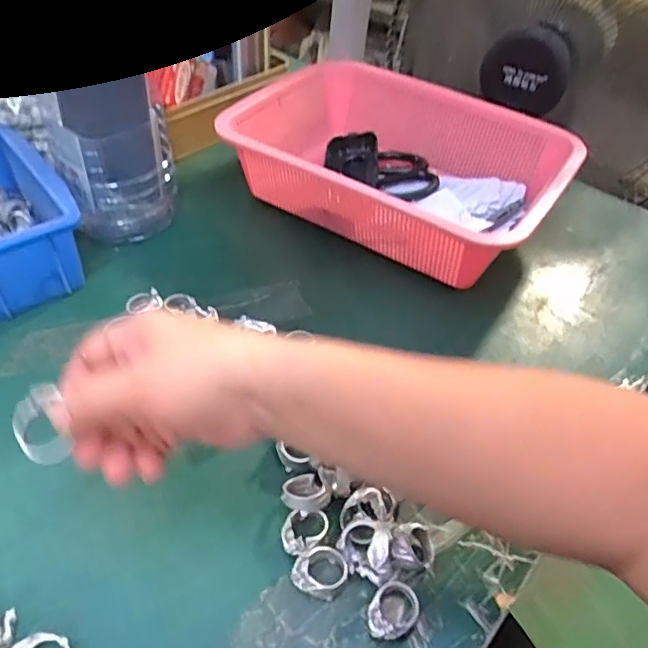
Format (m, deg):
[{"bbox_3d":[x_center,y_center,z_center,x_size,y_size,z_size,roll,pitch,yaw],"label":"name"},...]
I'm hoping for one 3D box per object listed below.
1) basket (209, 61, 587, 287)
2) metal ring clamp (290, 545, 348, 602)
[{"bbox_3d":[0.074,-0.151,0.554,0.291,0.089,0.204,29,49,21],"label":"basket"},{"bbox_3d":[-0.003,0.138,0.319,0.029,0.014,0.026,14,45,7],"label":"metal ring clamp"}]

